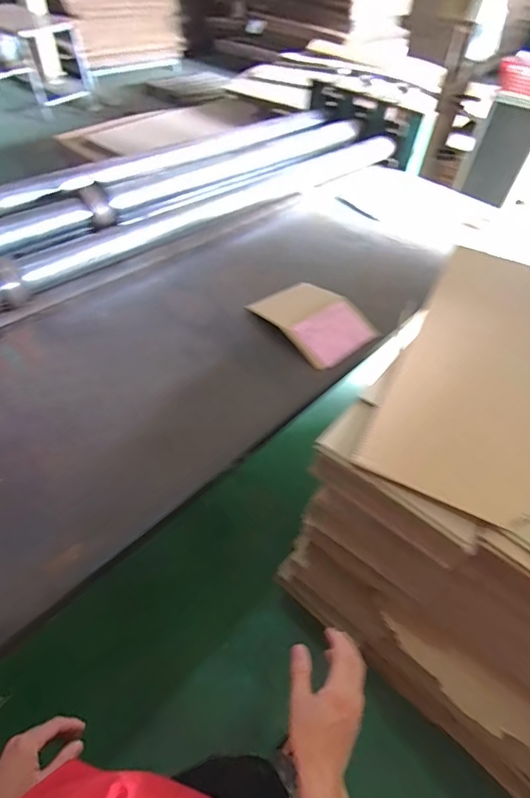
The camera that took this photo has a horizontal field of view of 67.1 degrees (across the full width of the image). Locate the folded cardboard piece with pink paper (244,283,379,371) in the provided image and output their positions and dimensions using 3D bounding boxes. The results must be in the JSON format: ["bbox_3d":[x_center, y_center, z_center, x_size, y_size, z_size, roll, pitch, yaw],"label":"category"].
[{"bbox_3d":[0.148,-0.244,1.200,0.263,0.054,0.323,-29,59,-26],"label":"folded cardboard piece with pink paper"}]

